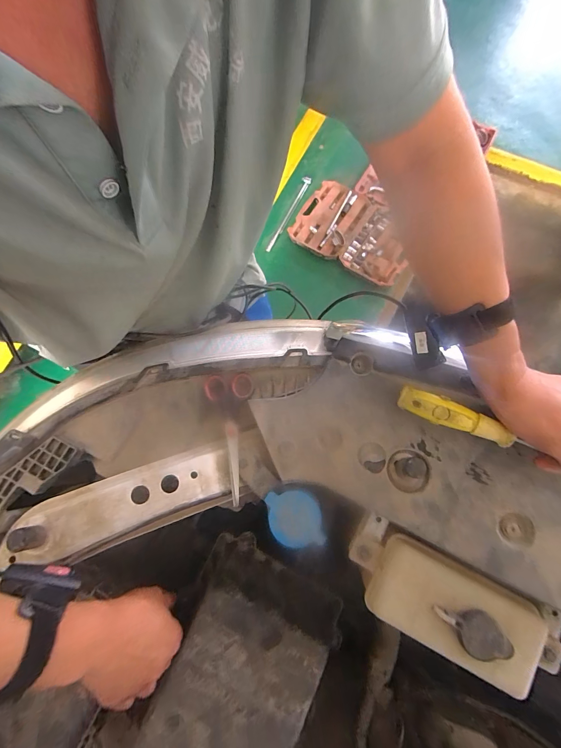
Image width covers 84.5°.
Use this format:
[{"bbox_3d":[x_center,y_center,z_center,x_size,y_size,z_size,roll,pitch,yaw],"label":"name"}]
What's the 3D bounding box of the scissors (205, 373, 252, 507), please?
[{"bbox_3d":[-0.055,0.073,0.368,0.055,0.010,0.150,-9,76,0],"label":"scissors"}]

